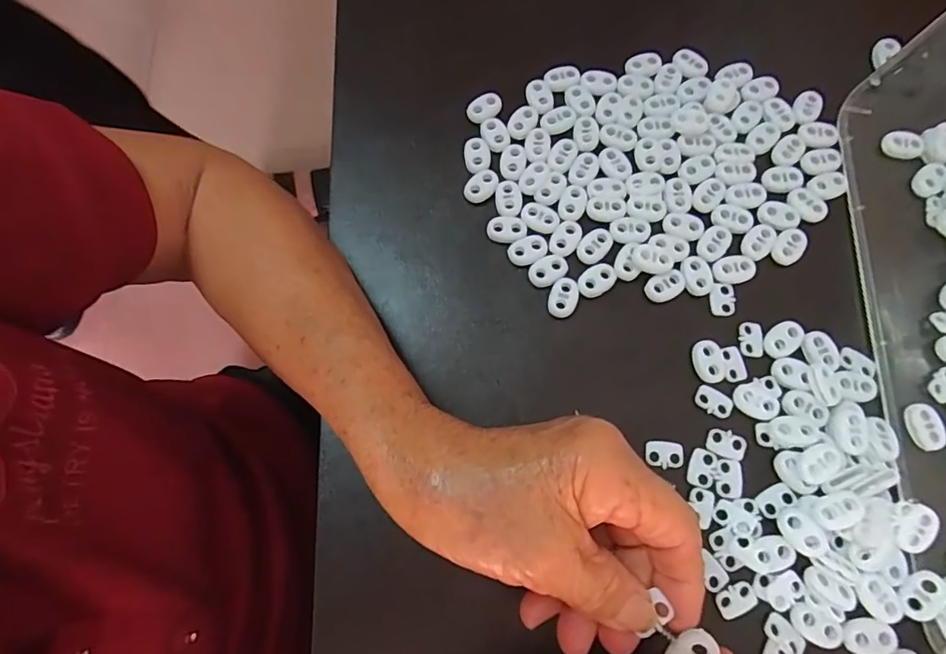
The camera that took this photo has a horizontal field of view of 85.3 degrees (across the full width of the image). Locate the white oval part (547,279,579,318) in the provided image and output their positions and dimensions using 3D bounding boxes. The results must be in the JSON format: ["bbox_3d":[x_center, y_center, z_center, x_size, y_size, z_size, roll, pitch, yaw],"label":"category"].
[{"bbox_3d":[0.049,-0.016,0.281,0.015,0.004,0.022,13,75,6],"label":"white oval part"}]

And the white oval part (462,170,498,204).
[{"bbox_3d":[0.005,-0.082,0.301,0.023,0.005,0.015,-40,77,-9],"label":"white oval part"}]

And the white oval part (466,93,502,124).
[{"bbox_3d":[0.008,-0.133,0.312,0.022,0.005,0.014,-23,75,-4],"label":"white oval part"}]

